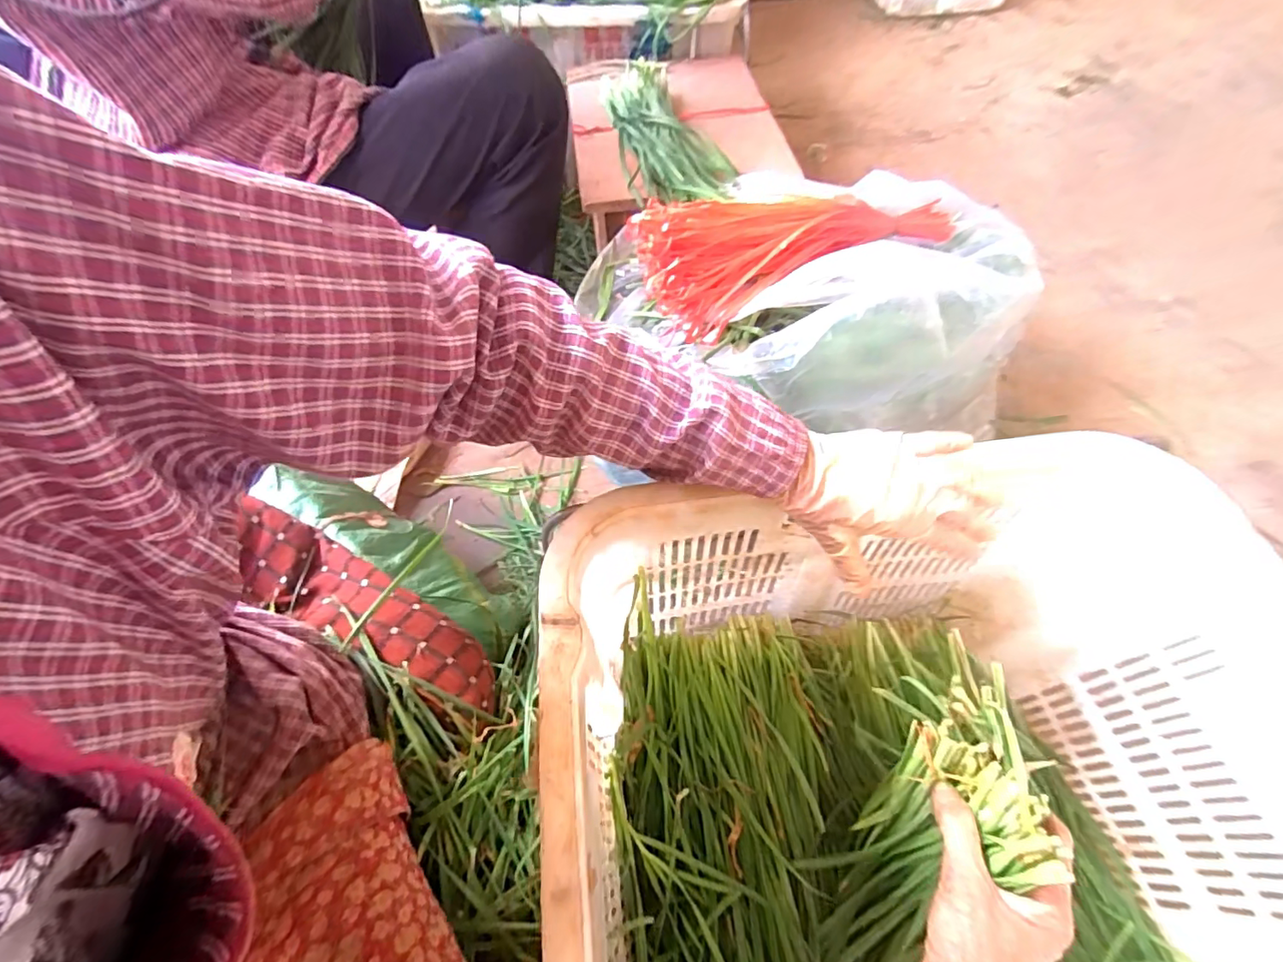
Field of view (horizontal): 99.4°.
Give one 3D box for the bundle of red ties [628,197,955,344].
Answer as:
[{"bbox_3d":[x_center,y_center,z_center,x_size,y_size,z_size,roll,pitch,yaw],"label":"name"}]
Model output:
[{"bbox_3d":[0.158,-0.275,0.609,0.330,0.067,0.164,-22,64,-12],"label":"bundle of red ties"}]

